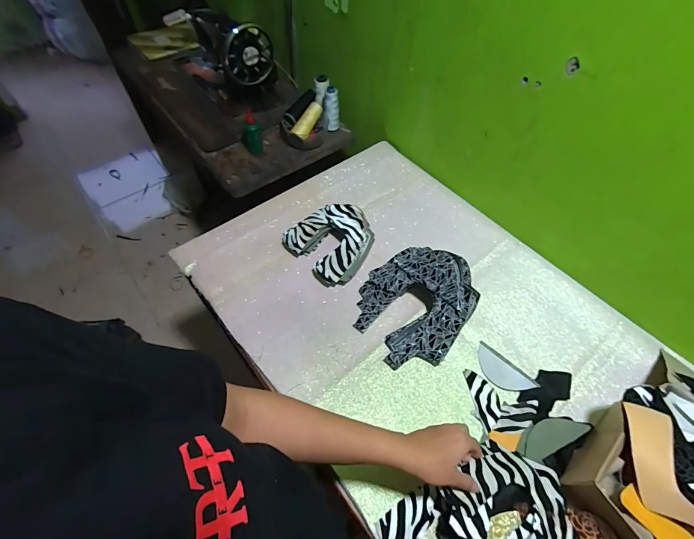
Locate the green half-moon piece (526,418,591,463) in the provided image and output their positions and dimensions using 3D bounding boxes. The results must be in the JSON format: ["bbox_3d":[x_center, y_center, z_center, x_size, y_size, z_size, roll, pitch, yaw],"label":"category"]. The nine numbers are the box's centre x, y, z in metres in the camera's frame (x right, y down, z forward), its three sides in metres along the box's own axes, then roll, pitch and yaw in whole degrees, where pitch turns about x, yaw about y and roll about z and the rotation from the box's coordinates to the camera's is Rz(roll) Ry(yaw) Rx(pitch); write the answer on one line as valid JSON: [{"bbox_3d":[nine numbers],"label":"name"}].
[{"bbox_3d":[0.315,0.253,0.532,0.104,0.007,0.045,-23,33,-5],"label":"green half-moon piece"}]

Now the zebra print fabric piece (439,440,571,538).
[{"bbox_3d":[0.223,0.306,0.453,0.144,0.031,0.130,40,64,23],"label":"zebra print fabric piece"}]

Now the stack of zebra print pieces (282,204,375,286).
[{"bbox_3d":[-0.031,-0.062,0.727,0.167,0.064,0.150,39,64,22],"label":"stack of zebra print pieces"}]

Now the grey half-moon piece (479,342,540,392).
[{"bbox_3d":[0.269,0.177,0.600,0.051,0.012,0.105,-39,65,-24],"label":"grey half-moon piece"}]

